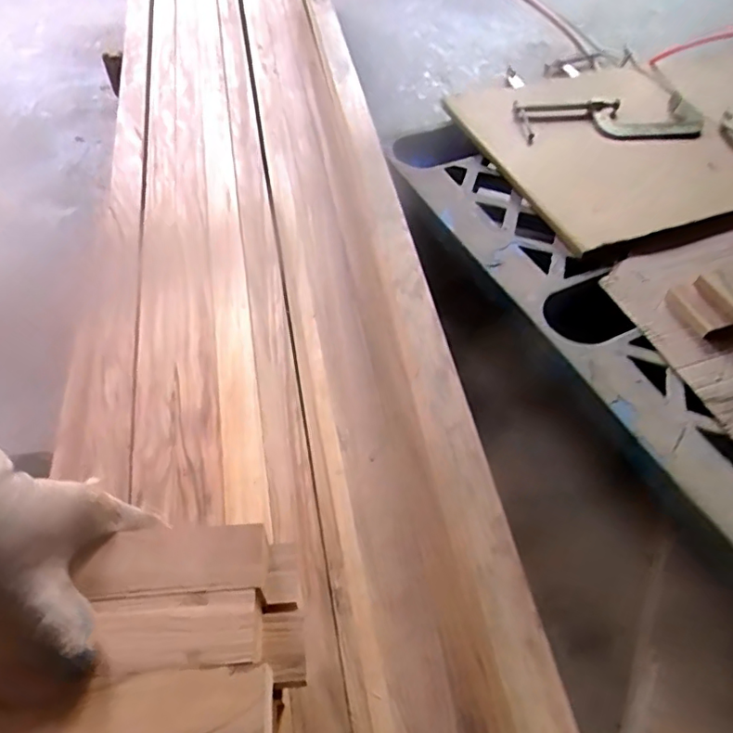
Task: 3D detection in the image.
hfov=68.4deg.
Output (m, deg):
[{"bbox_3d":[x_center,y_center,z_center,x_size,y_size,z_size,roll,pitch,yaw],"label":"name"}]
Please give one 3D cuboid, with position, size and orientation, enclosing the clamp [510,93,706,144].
[{"bbox_3d":[0.468,-0.455,1.024,0.349,0.050,0.157,-9,53,-9],"label":"clamp"}]

